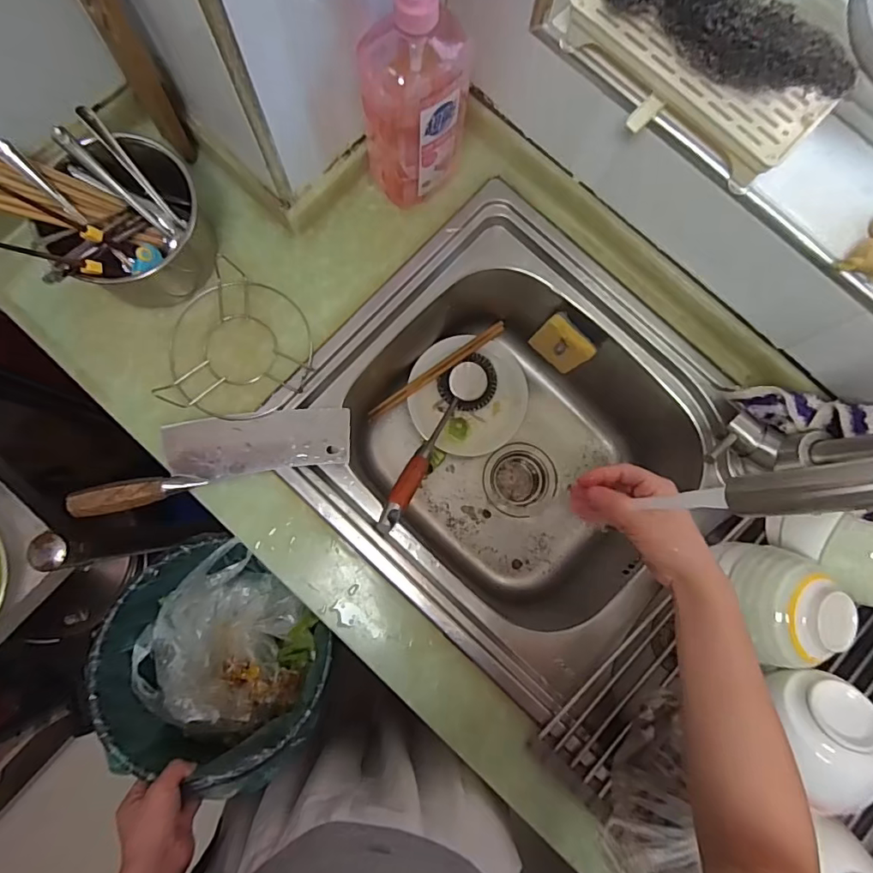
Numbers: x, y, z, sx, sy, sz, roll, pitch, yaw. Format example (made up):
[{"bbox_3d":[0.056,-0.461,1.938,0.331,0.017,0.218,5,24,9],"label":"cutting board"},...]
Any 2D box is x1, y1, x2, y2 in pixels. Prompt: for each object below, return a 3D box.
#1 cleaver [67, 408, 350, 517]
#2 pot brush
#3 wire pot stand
[{"bbox_3d":[-0.237,0.019,0.551,0.283,0.017,0.072,-12,83,-5],"label":"cleaver"},{"bbox_3d":[0.008,-0.004,0.668,0.075,0.066,0.324,27,39,1],"label":"pot brush"},{"bbox_3d":[-0.219,-0.095,0.561,0.163,0.026,0.163,0,82,-3],"label":"wire pot stand"}]

